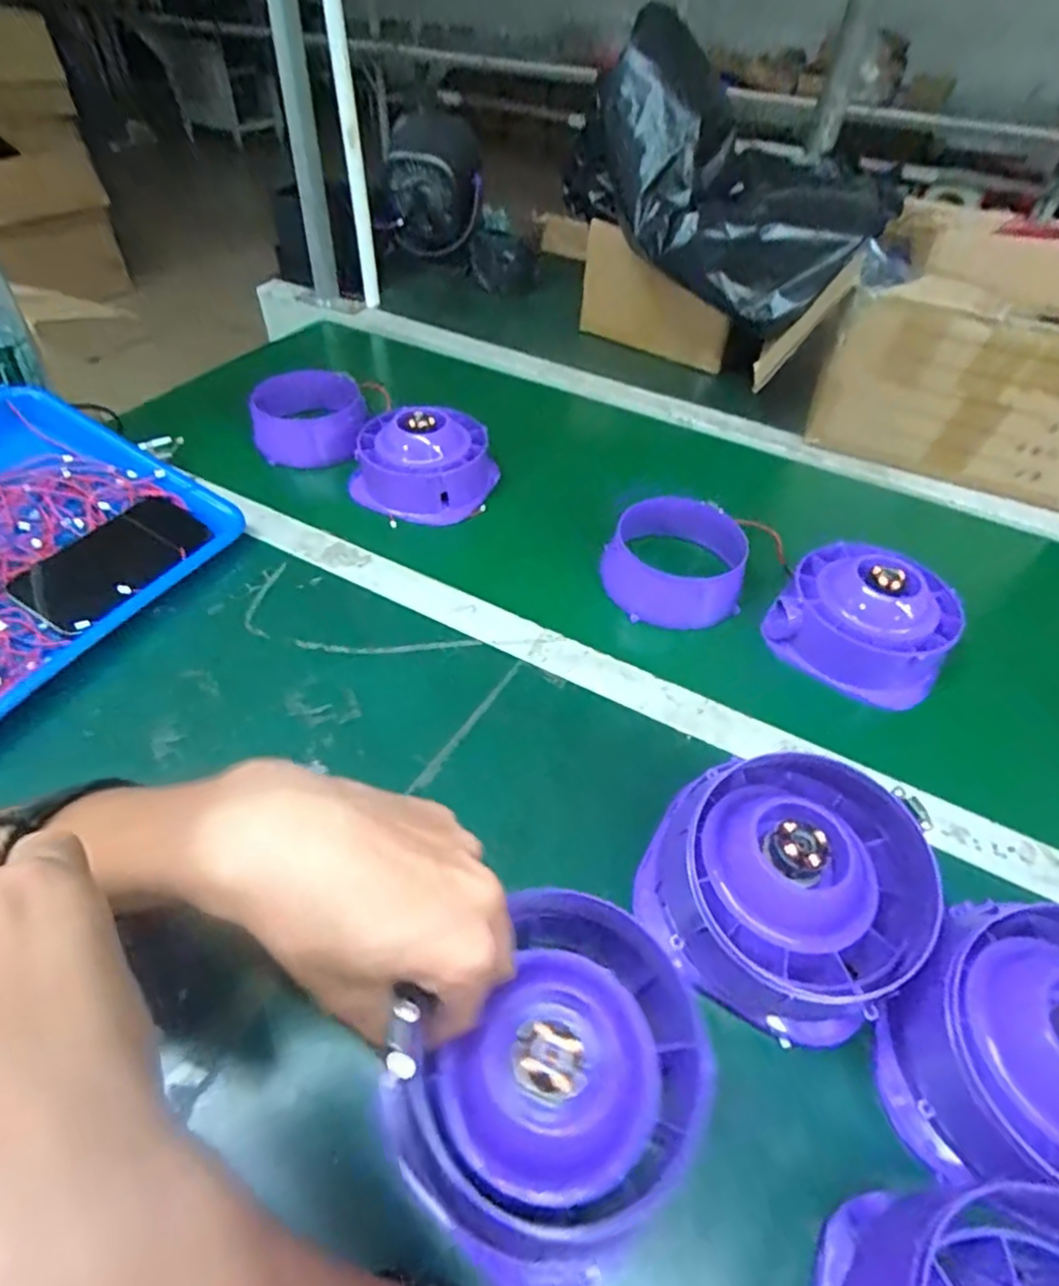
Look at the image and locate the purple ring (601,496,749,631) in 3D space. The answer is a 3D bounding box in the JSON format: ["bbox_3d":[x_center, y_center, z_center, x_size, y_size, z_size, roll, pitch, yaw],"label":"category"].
[{"bbox_3d":[0.128,-0.074,0.569,0.118,0.054,0.115,2,48,-2],"label":"purple ring"}]

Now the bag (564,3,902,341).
[{"bbox_3d":[0.177,-0.504,0.735,0.366,0.211,0.154,48,58,4],"label":"bag"}]

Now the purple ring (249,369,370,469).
[{"bbox_3d":[-0.240,-0.250,0.704,0.114,0.070,0.093,-7,49,-10],"label":"purple ring"}]

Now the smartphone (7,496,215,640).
[{"bbox_3d":[-0.334,-0.067,0.514,0.082,0.015,0.142,30,56,12],"label":"smartphone"}]

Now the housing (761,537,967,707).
[{"bbox_3d":[0.279,-0.023,0.524,0.128,0.082,0.102,33,54,24],"label":"housing"}]

